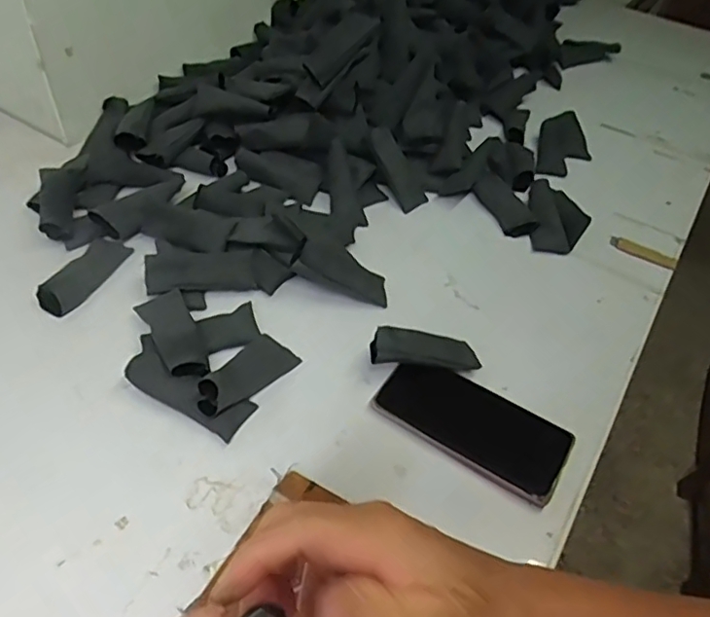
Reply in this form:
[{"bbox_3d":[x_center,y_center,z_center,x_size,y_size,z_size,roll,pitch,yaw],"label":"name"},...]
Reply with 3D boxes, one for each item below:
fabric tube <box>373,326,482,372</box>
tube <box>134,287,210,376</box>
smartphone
[{"bbox_3d":[0.063,0.036,0.527,0.099,0.019,0.033,9,45,-18],"label":"fabric tube"},{"bbox_3d":[-0.156,0.021,0.512,0.039,0.018,0.101,-21,52,-24],"label":"tube"},{"bbox_3d":[0.100,0.096,0.500,0.157,0.012,0.078,28,50,19],"label":"smartphone"}]

